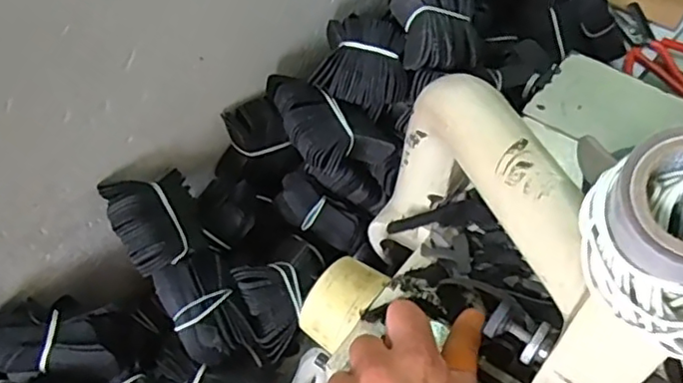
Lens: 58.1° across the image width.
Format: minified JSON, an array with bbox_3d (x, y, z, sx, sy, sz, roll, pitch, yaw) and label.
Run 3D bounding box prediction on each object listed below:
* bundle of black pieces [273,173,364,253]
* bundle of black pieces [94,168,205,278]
[{"bbox_3d":[-0.018,0.020,0.534,0.083,0.025,0.033,37,62,-3],"label":"bundle of black pieces"},{"bbox_3d":[-0.137,0.022,0.462,0.029,0.070,0.073,-27,78,22],"label":"bundle of black pieces"}]

